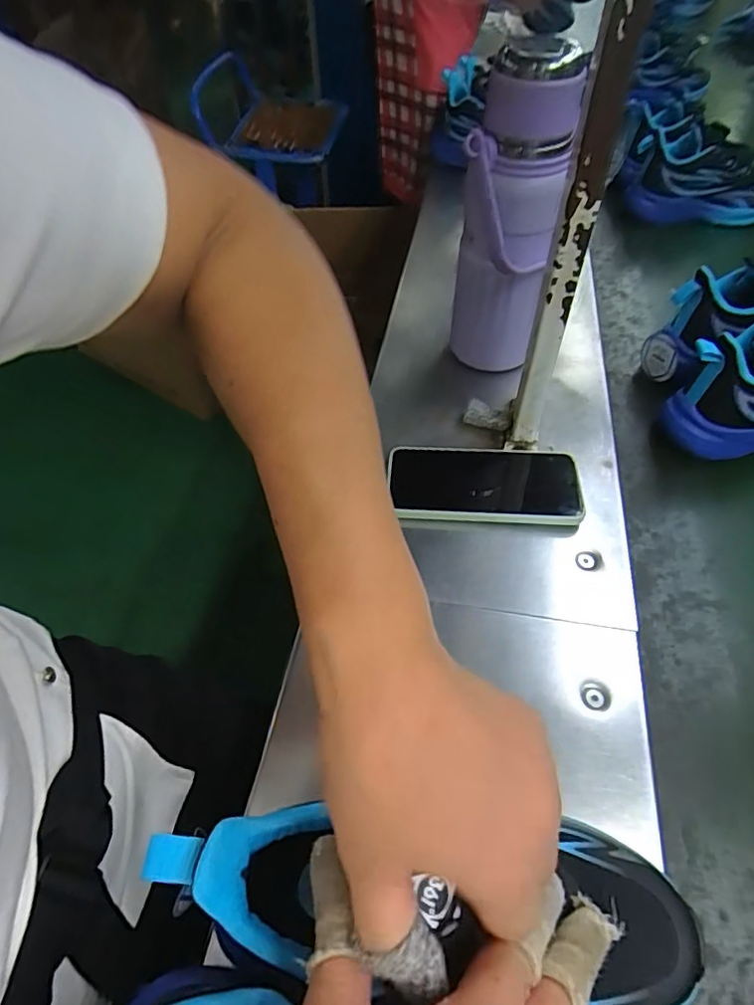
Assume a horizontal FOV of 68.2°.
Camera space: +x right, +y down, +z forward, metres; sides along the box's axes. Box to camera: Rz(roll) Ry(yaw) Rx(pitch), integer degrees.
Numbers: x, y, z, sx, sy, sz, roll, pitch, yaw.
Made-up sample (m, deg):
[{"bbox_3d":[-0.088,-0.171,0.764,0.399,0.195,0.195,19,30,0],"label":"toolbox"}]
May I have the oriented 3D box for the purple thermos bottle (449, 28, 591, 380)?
[{"bbox_3d":[0.117,-0.236,0.499,0.091,0.259,0.089,12,52,10],"label":"purple thermos bottle"}]

